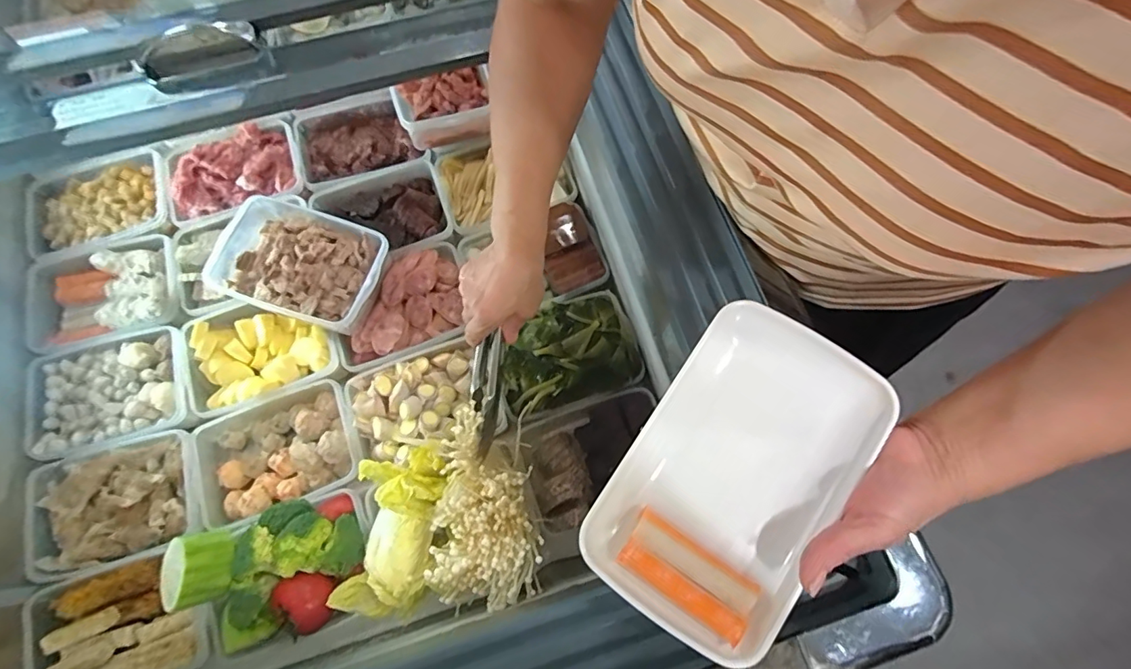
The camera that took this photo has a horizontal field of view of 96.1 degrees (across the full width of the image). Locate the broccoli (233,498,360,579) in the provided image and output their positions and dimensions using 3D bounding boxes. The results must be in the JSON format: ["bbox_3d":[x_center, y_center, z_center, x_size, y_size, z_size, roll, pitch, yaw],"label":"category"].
[{"bbox_3d":[-0.282,0.215,0.539,0.127,0.055,0.077,0,72,-1],"label":"broccoli"}]

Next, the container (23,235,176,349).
[{"bbox_3d":[-0.587,-0.054,0.658,0.172,0.056,0.130,-14,73,-5],"label":"container"}]

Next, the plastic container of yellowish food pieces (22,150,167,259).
[{"bbox_3d":[-0.625,-0.171,0.685,0.173,0.050,0.131,-10,73,-4],"label":"plastic container of yellowish food pieces"}]

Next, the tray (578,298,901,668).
[{"bbox_3d":[0.113,0.089,0.336,0.128,0.036,0.210,33,75,9],"label":"tray"}]

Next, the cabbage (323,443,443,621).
[{"bbox_3d":[-0.178,0.202,0.527,0.096,0.071,0.163,5,72,1],"label":"cabbage"}]

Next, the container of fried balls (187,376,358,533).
[{"bbox_3d":[-0.340,0.139,0.604,0.180,0.053,0.129,-19,74,-6],"label":"container of fried balls"}]

